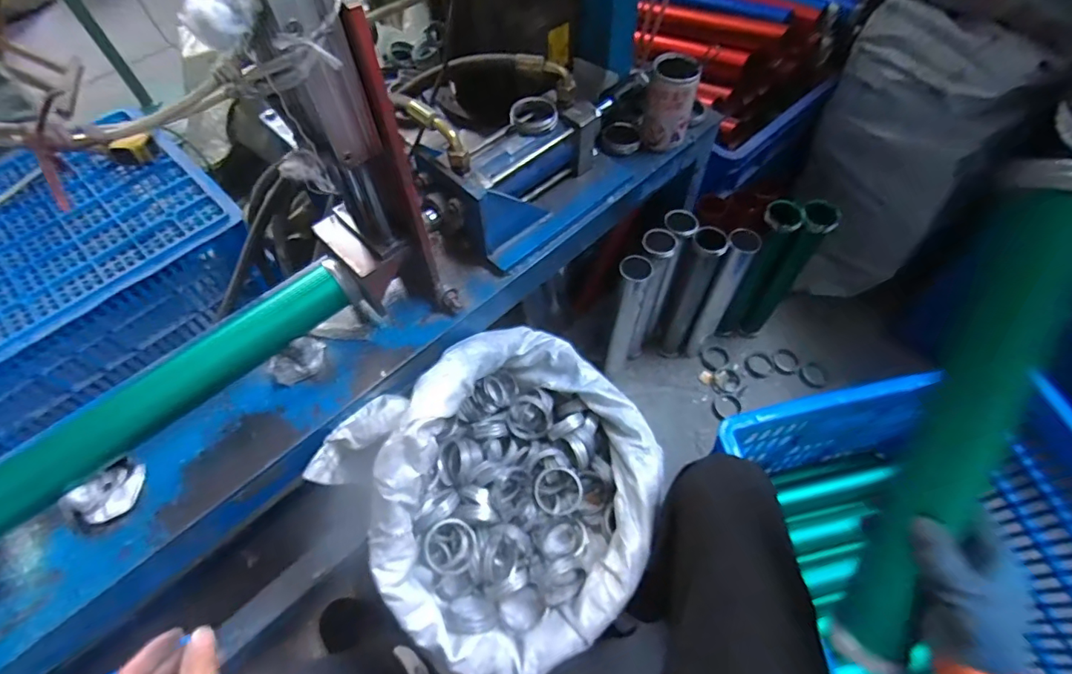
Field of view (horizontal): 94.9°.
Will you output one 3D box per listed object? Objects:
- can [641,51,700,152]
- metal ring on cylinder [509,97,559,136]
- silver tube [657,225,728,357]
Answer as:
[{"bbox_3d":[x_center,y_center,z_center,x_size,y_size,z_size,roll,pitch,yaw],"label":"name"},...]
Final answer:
[{"bbox_3d":[0.186,-0.324,0.682,0.064,0.106,0.062,-1,59,1],"label":"can"},{"bbox_3d":[-0.003,-0.275,0.614,0.061,0.018,0.053,-1,59,1],"label":"metal ring on cylinder"},{"bbox_3d":[0.289,-0.071,0.947,0.065,0.334,0.049,17,61,11],"label":"silver tube"}]

